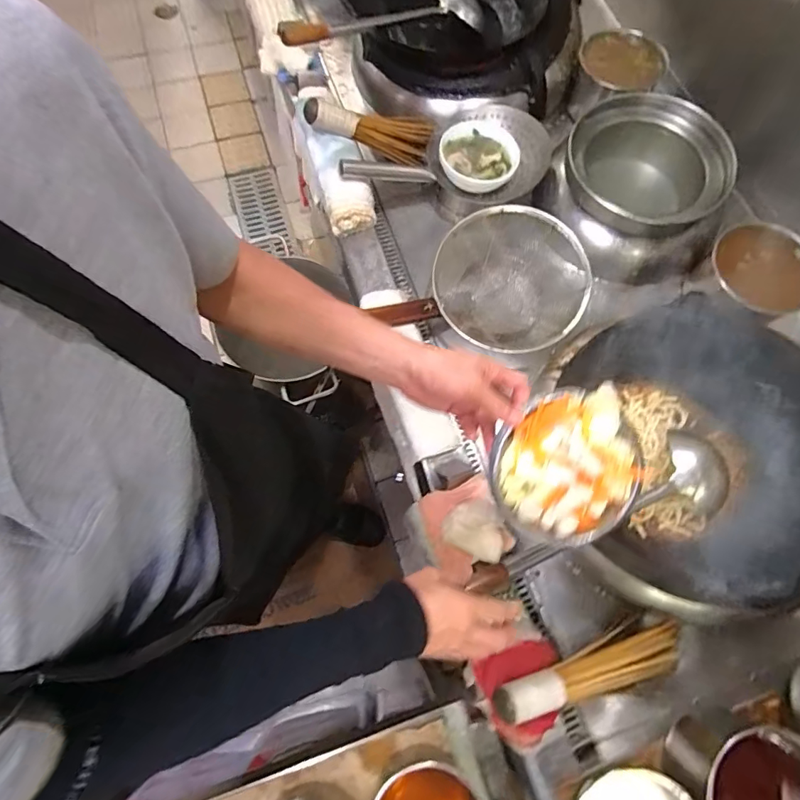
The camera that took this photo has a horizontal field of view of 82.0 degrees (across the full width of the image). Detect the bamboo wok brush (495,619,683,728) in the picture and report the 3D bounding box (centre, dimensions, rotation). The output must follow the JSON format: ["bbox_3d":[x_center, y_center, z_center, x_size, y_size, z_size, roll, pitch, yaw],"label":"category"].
[{"bbox_3d":[0.280,0.397,0.666,0.304,0.041,0.055,-6,71,-20],"label":"bamboo wok brush"}]

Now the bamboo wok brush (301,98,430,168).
[{"bbox_3d":[-0.062,-0.562,0.955,0.266,0.053,0.098,1,69,-26],"label":"bamboo wok brush"}]

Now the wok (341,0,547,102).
[{"bbox_3d":[0.099,-0.896,1.034,0.469,0.109,0.431,6,71,1],"label":"wok"}]

